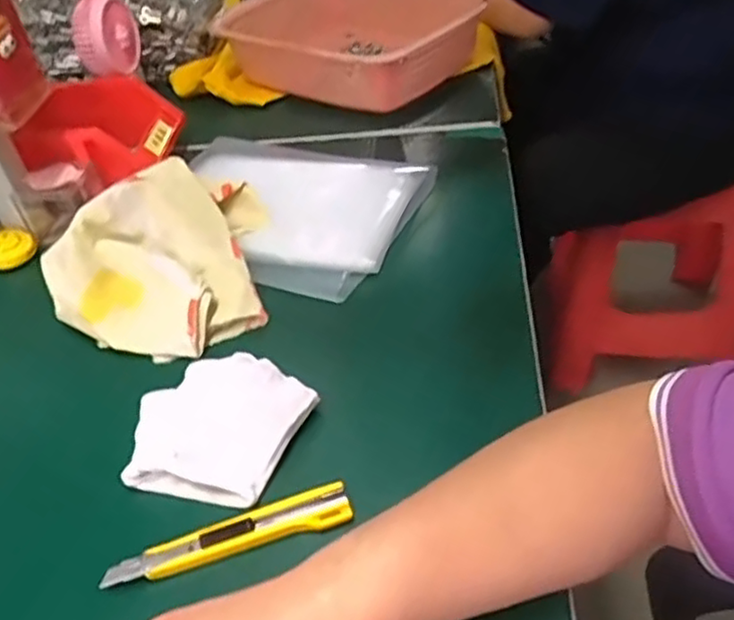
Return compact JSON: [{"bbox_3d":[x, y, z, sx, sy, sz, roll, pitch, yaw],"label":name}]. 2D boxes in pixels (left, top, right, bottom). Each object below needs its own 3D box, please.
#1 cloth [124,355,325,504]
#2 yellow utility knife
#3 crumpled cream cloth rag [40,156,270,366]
[{"bbox_3d":[-0.098,0.072,0.429,0.107,0.020,0.100,15,46,25],"label":"cloth"},{"bbox_3d":[-0.075,0.123,0.373,0.134,0.009,0.022,-16,41,-8],"label":"yellow utility knife"},{"bbox_3d":[-0.159,-0.041,0.522,0.173,0.067,0.159,-17,42,-10],"label":"crumpled cream cloth rag"}]

